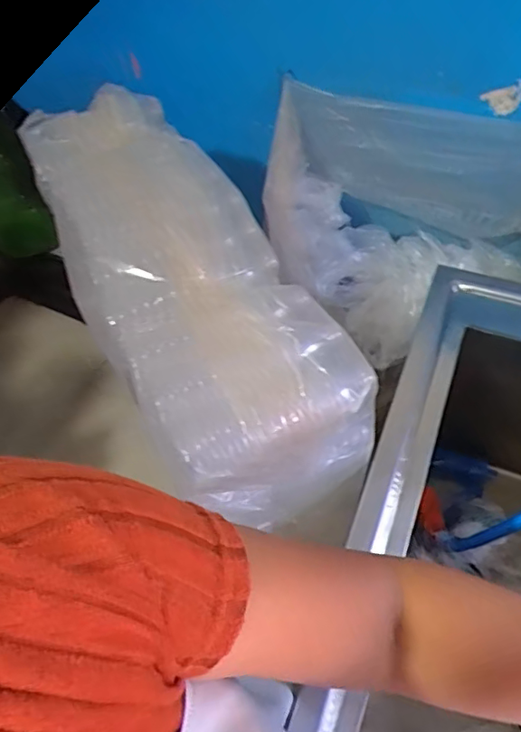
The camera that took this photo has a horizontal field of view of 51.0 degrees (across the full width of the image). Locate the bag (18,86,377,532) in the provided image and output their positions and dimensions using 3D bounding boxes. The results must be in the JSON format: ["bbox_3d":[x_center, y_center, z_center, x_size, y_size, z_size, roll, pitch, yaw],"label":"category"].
[{"bbox_3d":[-0.113,-0.137,0.696,0.236,0.141,0.675,-24,58,-12],"label":"bag"}]

